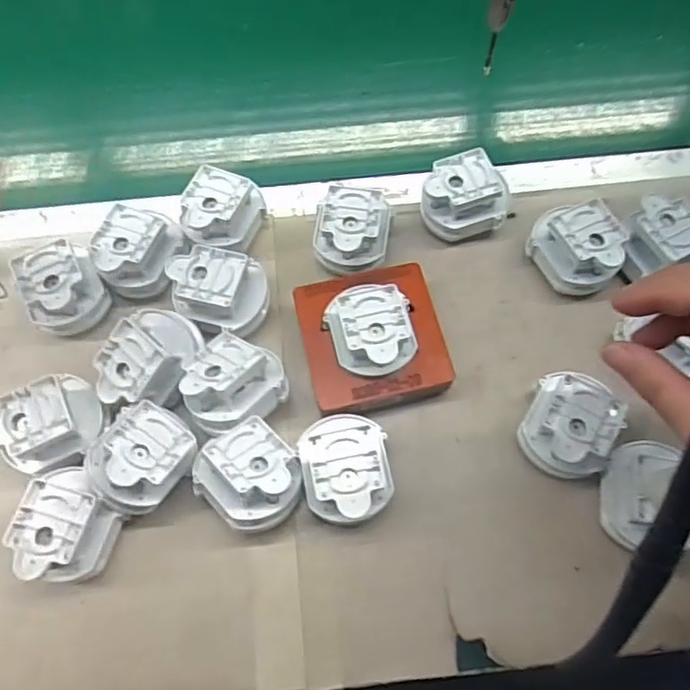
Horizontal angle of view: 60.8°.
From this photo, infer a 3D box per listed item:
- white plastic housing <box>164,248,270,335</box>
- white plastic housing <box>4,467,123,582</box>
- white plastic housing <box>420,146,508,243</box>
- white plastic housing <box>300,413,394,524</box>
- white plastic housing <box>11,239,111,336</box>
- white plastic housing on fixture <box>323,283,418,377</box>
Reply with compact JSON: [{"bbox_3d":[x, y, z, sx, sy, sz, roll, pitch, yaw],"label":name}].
[{"bbox_3d":[-0.095,-0.036,0.445,0.067,0.049,0.058,5,69,2],"label":"white plastic housing"},{"bbox_3d":[-0.178,0.118,0.384,0.053,0.051,0.065,16,70,6],"label":"white plastic housing"},{"bbox_3d":[0.095,-0.118,0.475,0.063,0.049,0.055,-14,69,-5],"label":"white plastic housing"},{"bbox_3d":[0.001,0.083,0.393,0.058,0.052,0.069,-9,69,-3],"label":"white plastic housing"},{"bbox_3d":[-0.213,-0.040,0.449,0.056,0.051,0.058,-20,70,-7],"label":"white plastic housing"},{"bbox_3d":[0.019,-0.010,0.412,0.060,0.028,0.058,-9,66,-4],"label":"white plastic housing on fixture"}]

